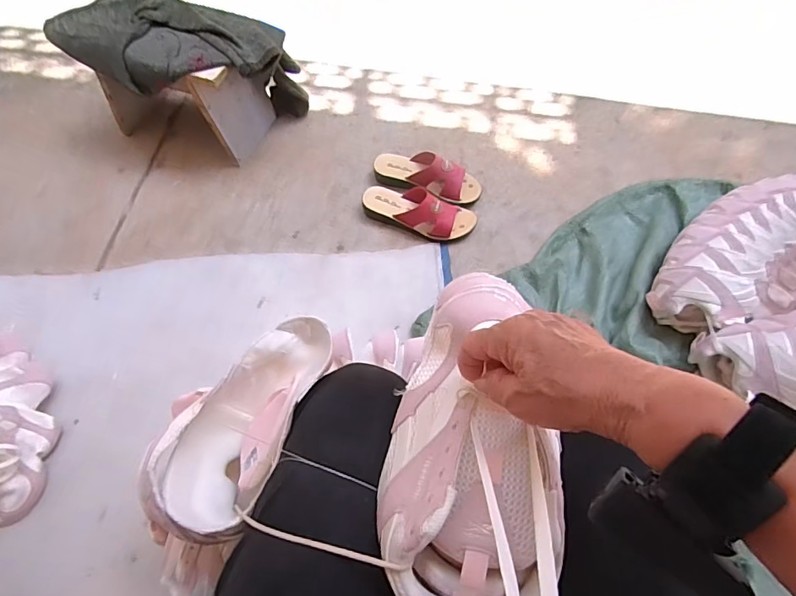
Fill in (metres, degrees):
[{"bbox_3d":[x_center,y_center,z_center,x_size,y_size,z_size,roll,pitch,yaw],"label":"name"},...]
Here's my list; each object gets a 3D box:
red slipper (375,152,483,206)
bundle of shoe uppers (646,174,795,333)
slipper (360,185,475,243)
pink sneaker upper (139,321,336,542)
[{"bbox_3d":[0.065,-0.269,1.003,0.230,0.090,0.095,23,63,11],"label":"red slipper"},{"bbox_3d":[0.661,-0.087,0.883,0.471,0.136,0.235,-21,67,-9],"label":"bundle of shoe uppers"},{"bbox_3d":[0.042,-0.176,0.956,0.233,0.080,0.088,12,61,5],"label":"slipper"},{"bbox_3d":[-0.159,0.116,0.487,0.099,0.095,0.239,33,89,16],"label":"pink sneaker upper"}]

